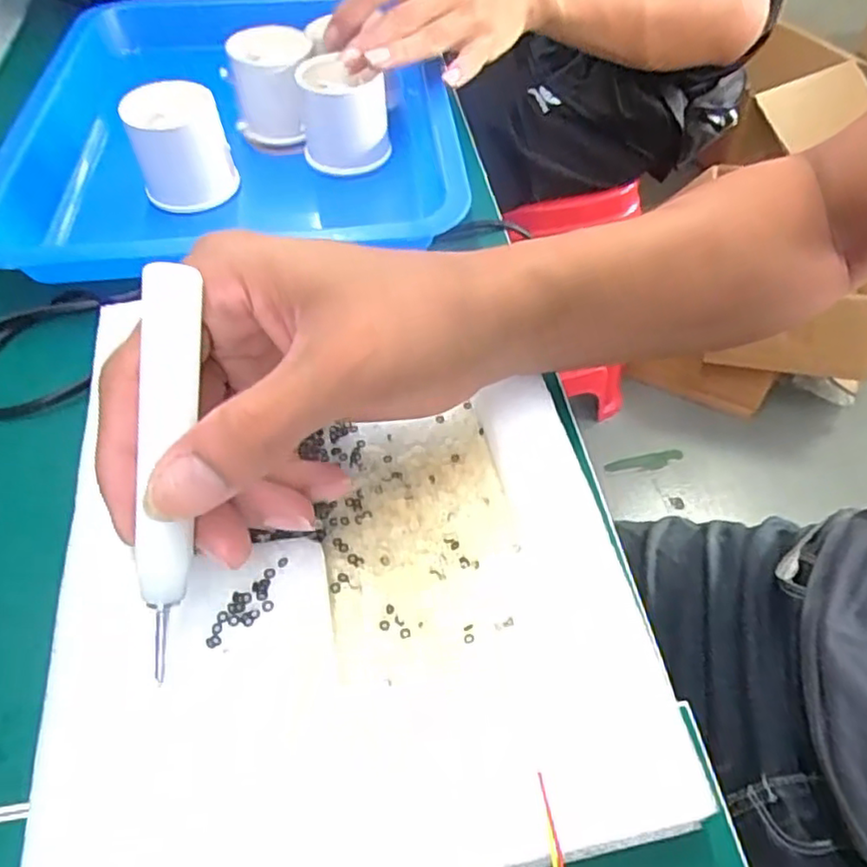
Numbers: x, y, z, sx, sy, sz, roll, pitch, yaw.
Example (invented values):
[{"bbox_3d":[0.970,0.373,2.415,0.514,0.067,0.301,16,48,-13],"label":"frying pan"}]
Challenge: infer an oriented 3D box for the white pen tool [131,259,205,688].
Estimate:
[{"bbox_3d":[-0.076,0.008,0.188,0.017,0.012,0.109,0,87,1],"label":"white pen tool"}]

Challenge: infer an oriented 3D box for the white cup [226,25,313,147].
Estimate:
[{"bbox_3d":[-0.100,-0.217,0.417,0.048,0.054,0.051,-12,54,-8],"label":"white cup"}]

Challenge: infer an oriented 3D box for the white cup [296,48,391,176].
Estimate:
[{"bbox_3d":[-0.054,-0.192,0.401,0.051,0.047,0.046,-8,53,-5],"label":"white cup"}]

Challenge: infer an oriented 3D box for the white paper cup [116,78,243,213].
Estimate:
[{"bbox_3d":[-0.144,-0.164,0.379,0.051,0.052,0.046,-16,55,-11],"label":"white paper cup"}]

